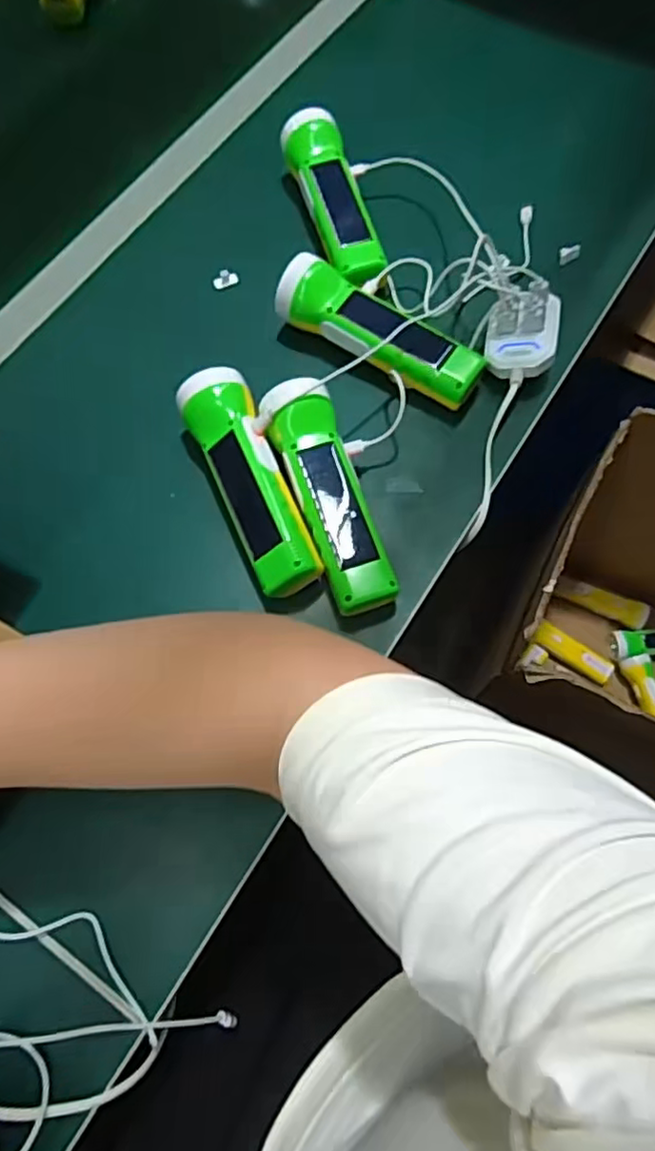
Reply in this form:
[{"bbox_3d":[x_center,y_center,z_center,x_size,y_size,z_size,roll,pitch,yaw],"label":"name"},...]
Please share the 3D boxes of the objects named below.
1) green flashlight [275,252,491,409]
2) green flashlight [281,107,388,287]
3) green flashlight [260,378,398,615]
[{"bbox_3d":[0.038,-0.186,0.489,0.166,0.053,0.054,32,74,14],"label":"green flashlight"},{"bbox_3d":[0.006,-0.314,0.541,0.048,0.051,0.181,-15,69,-3],"label":"green flashlight"},{"bbox_3d":[0.001,-0.054,0.442,0.055,0.051,0.168,-17,69,-4],"label":"green flashlight"}]

